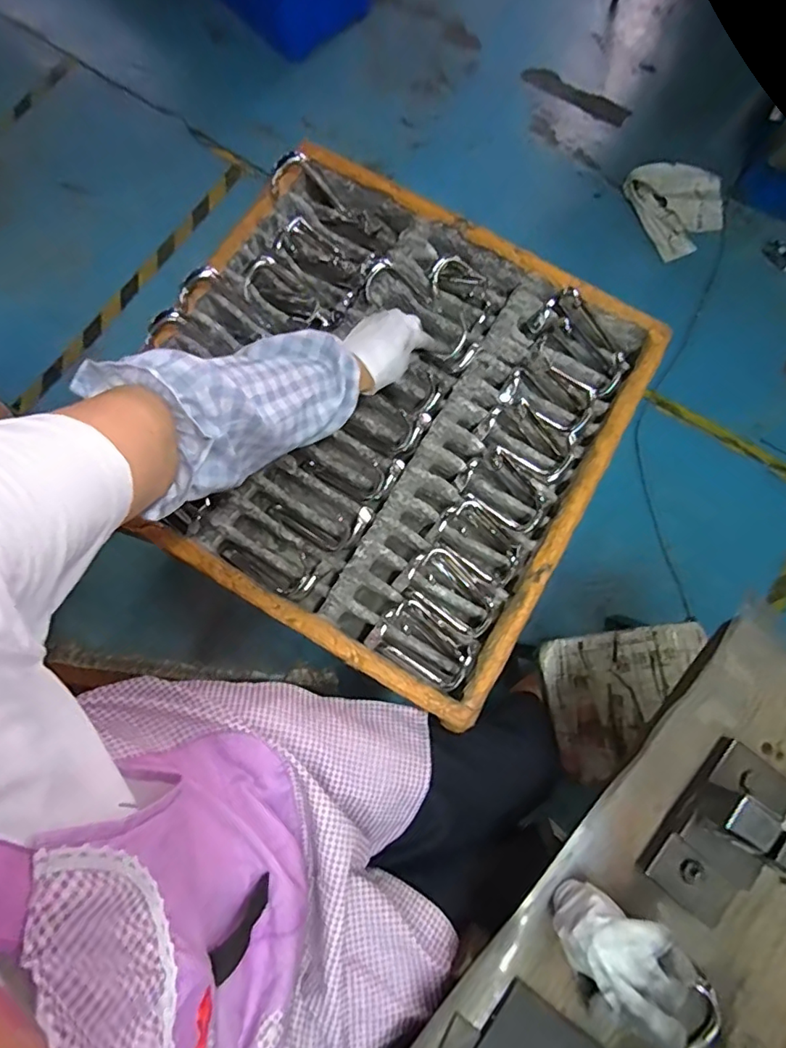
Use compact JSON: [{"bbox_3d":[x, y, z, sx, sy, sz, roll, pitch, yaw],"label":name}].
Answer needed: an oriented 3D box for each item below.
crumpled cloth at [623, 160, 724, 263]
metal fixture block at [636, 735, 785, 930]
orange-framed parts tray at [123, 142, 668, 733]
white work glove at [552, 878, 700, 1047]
[{"bbox_3d":[0.813,-0.901,1.498,0.247,0.041,0.279,-23,77,-4],"label":"crumpled cloth"},{"bbox_3d":[0.262,0.239,0.403,0.064,0.069,0.129,36,80,9],"label":"metal fixture block"},{"bbox_3d":[-0.019,-0.140,0.657,0.548,0.072,0.552,30,79,8],"label":"orange-framed parts tray"},{"bbox_3d":[0.169,0.323,0.384,0.070,0.059,0.101,-21,77,-4],"label":"white work glove"}]

